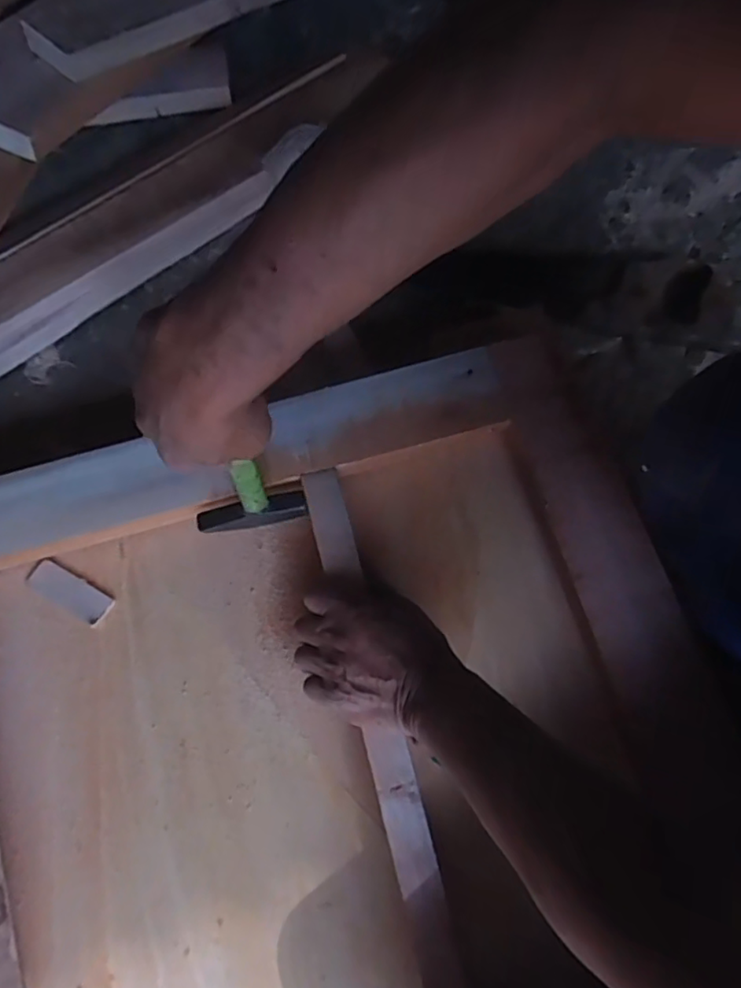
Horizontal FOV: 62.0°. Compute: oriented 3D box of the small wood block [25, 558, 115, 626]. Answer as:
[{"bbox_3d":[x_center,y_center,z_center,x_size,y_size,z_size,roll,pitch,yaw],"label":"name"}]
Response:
[{"bbox_3d":[-0.267,0.086,0.549,0.079,0.004,0.028,31,75,7],"label":"small wood block"}]

